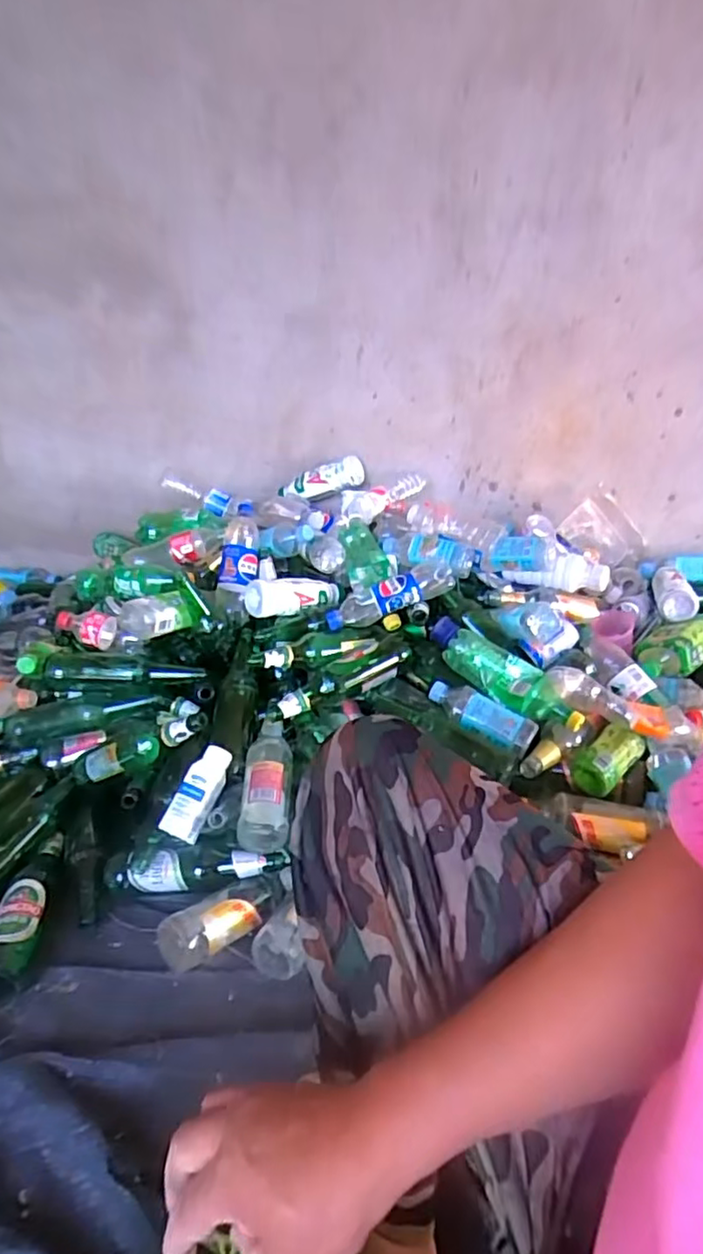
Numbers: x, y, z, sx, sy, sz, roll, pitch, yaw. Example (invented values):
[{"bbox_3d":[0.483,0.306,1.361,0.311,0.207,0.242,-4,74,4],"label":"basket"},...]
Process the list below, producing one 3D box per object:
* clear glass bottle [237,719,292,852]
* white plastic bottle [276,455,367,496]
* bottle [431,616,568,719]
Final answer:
[{"bbox_3d":[-0.123,0.221,0.908,0.069,0.057,0.201,1,48,-2],"label":"clear glass bottle"},{"bbox_3d":[-0.066,-0.313,1.330,0.198,0.064,0.068,-9,23,27],"label":"white plastic bottle"},{"bbox_3d":[0.231,0.063,0.996,0.265,0.063,0.088,37,42,22],"label":"bottle"}]

